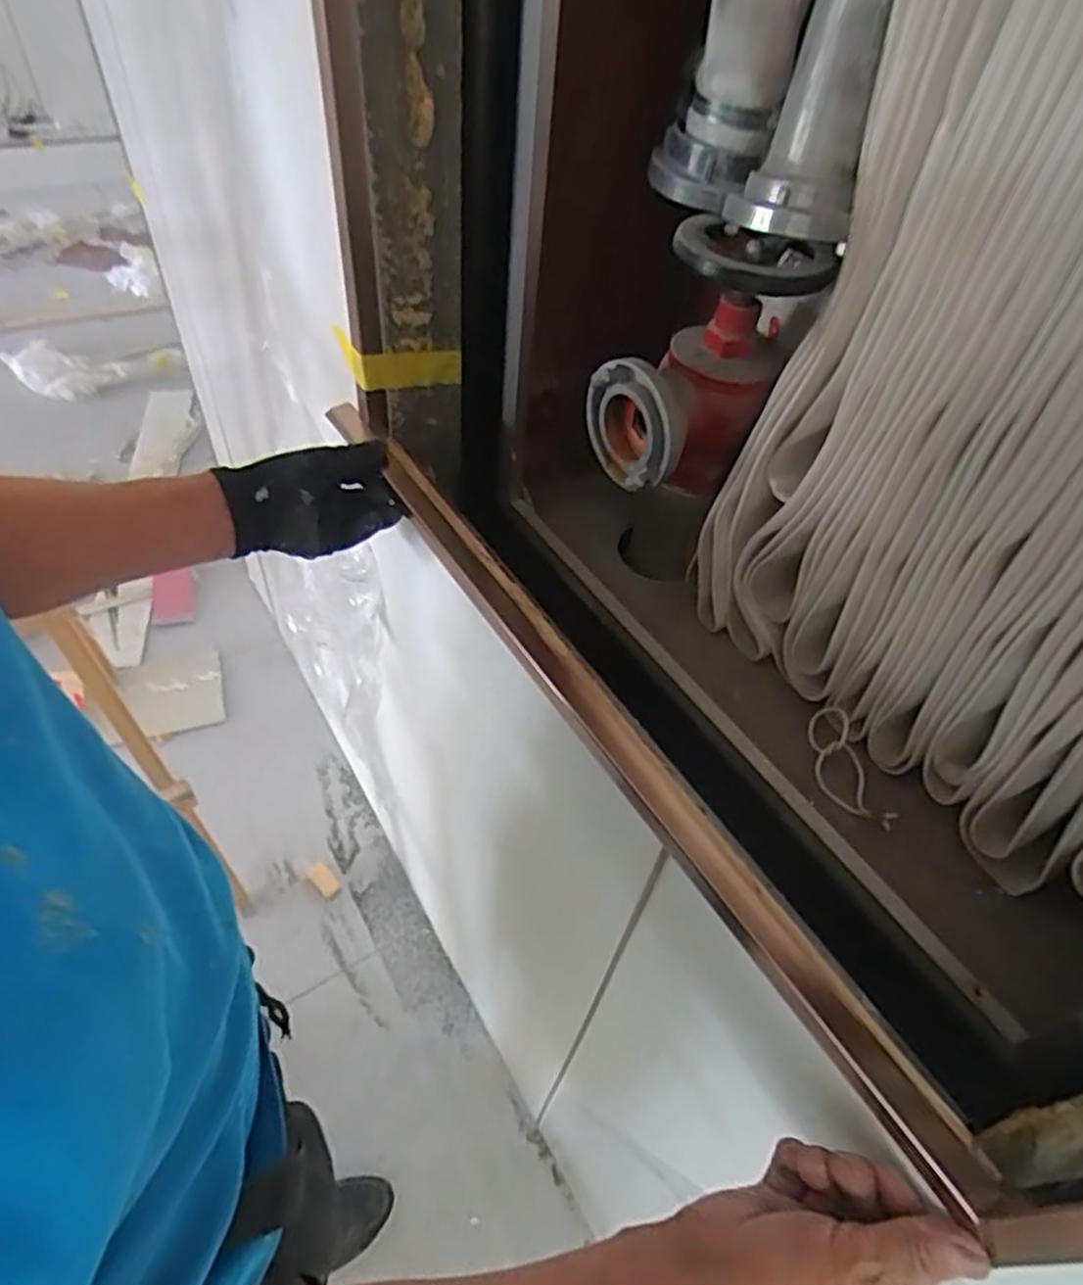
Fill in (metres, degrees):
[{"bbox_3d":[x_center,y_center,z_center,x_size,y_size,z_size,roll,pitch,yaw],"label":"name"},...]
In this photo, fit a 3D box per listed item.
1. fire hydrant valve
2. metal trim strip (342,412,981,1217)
[{"bbox_3d":[0.135,-0.236,0.625,0.147,0.194,0.164,29,52,19],"label":"fire hydrant valve"},{"bbox_3d":[0.021,0.029,0.496,0.041,0.020,0.669,-25,59,-25],"label":"metal trim strip"}]

